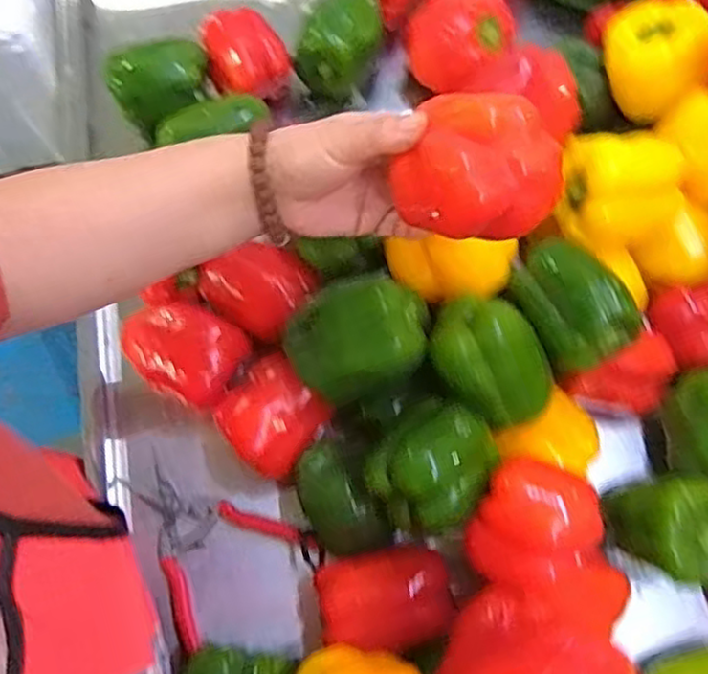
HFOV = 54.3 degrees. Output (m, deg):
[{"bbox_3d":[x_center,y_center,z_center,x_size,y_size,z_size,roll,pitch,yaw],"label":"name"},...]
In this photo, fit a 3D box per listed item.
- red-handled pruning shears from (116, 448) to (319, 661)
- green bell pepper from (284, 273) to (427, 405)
[{"bbox_3d":[-0.110,0.152,0.554,0.123,0.027,0.141,-32,73,-9],"label":"red-handled pruning shears"},{"bbox_3d":[0.003,0.007,0.502,0.101,0.086,0.071,-13,71,-3],"label":"green bell pepper"}]

